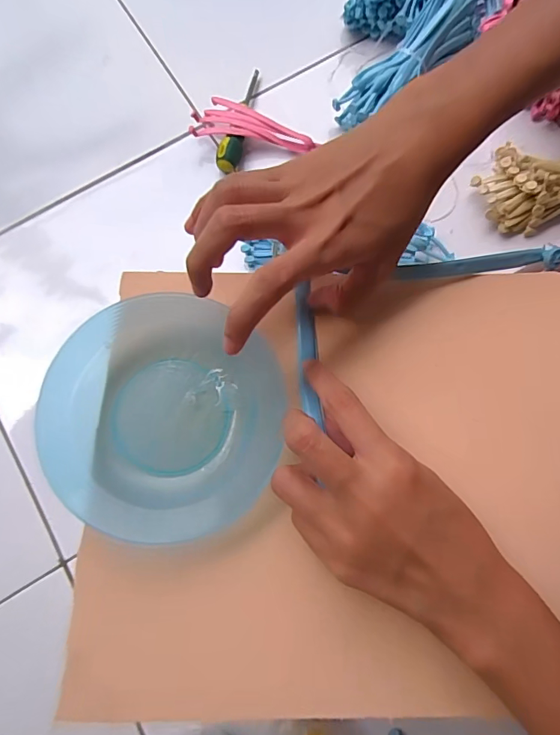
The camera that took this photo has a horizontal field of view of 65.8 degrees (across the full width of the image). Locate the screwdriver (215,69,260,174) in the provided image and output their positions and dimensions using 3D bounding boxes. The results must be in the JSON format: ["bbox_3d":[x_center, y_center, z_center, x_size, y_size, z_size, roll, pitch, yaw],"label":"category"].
[{"bbox_3d":[-0.054,-0.331,0.577,0.028,0.028,0.159,12,78,4],"label":"screwdriver"}]

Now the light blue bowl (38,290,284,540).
[{"bbox_3d":[-0.062,0.025,0.239,0.122,0.028,0.126,0,78,1],"label":"light blue bowl"}]

